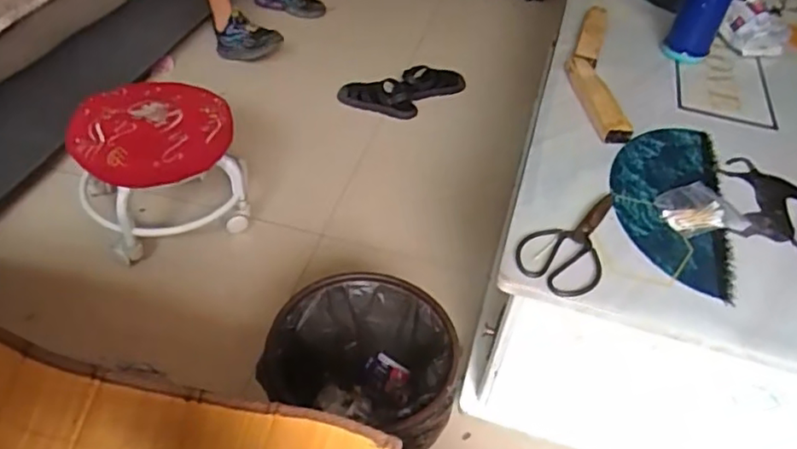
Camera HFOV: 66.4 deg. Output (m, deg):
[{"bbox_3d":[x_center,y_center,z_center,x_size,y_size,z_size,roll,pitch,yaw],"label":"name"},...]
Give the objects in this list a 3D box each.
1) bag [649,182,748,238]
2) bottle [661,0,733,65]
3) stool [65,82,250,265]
[{"bbox_3d":[0.399,-0.019,0.809,0.108,0.018,0.080,-7,45,-14],"label":"bag"},{"bbox_3d":[0.530,-0.382,1.054,0.072,0.201,0.063,35,50,26],"label":"bottle"},{"bbox_3d":[-0.453,-0.117,1.168,0.291,0.207,0.256,-16,48,-23],"label":"stool"}]

